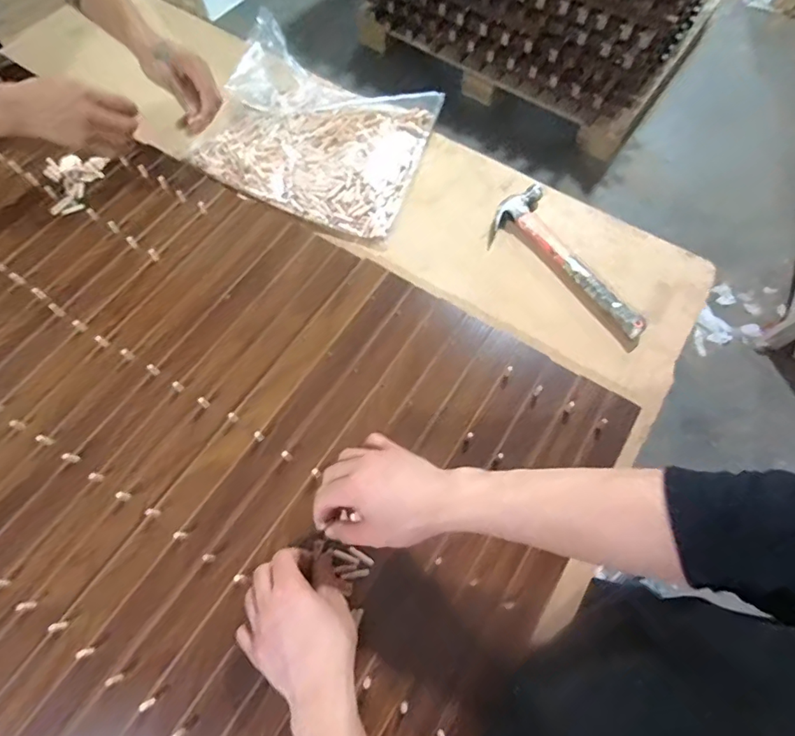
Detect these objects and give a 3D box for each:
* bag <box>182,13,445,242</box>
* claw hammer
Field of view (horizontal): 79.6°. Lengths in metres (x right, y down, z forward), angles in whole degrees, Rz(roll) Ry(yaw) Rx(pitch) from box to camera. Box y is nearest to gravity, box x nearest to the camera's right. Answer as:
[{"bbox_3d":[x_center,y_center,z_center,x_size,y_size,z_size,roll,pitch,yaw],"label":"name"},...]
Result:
[{"bbox_3d":[-0.130,-0.359,0.713,0.346,0.069,0.265,23,74,8],"label":"bag"},{"bbox_3d":[0.223,-0.137,0.650,0.097,0.024,0.255,-27,70,-12],"label":"claw hammer"}]

